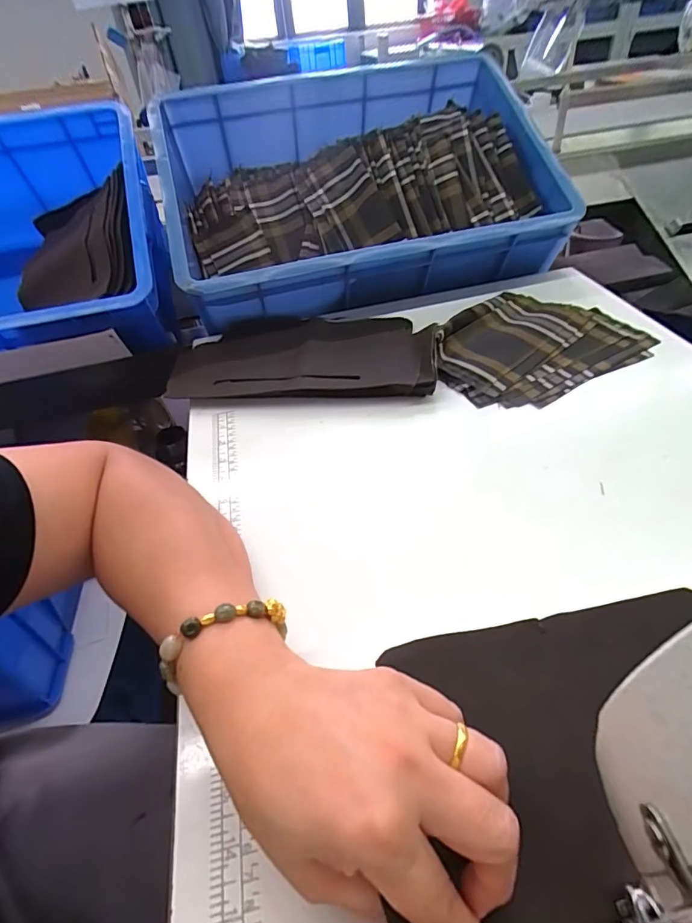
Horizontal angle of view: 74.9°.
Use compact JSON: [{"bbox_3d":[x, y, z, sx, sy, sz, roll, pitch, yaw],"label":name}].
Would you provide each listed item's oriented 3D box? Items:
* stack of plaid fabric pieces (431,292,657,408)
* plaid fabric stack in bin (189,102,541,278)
[{"bbox_3d":[0.206,-0.136,0.509,0.228,0.028,0.167,-22,48,-18],"label":"stack of plaid fabric pieces"},{"bbox_3d":[0.020,-0.379,0.665,0.491,0.091,0.232,-16,78,1],"label":"plaid fabric stack in bin"}]

